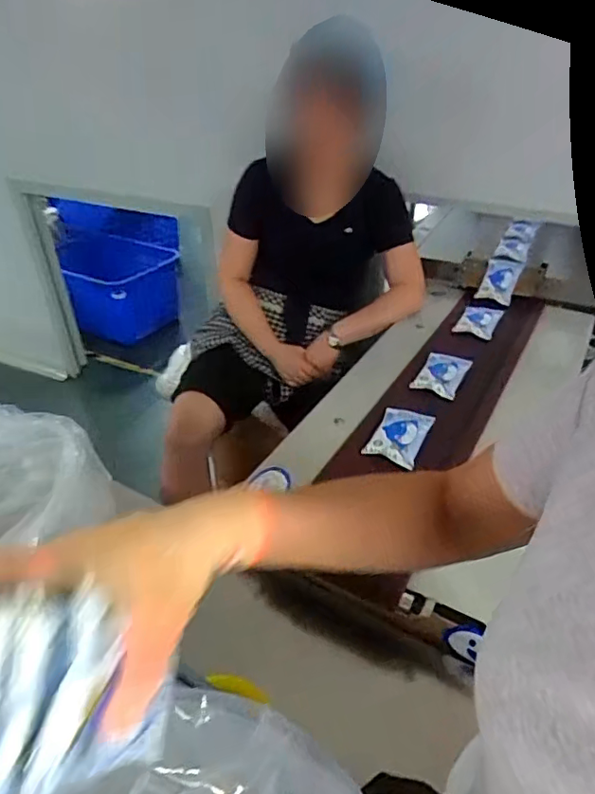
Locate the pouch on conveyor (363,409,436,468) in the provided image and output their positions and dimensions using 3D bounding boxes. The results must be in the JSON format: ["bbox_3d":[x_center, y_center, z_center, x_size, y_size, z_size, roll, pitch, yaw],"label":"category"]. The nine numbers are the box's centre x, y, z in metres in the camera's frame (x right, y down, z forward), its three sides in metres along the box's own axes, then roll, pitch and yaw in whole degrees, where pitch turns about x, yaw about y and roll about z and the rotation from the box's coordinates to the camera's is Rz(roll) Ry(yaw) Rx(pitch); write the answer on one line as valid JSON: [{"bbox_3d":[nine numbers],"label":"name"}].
[{"bbox_3d":[0.175,0.062,0.922,0.084,0.024,0.125,19,39,21],"label":"pouch on conveyor"}]

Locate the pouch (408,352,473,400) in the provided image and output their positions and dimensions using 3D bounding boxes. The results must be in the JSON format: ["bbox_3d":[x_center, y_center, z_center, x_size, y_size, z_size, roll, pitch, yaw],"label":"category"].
[{"bbox_3d":[0.283,-0.049,1.052,0.082,0.026,0.120,21,40,23],"label":"pouch"}]

